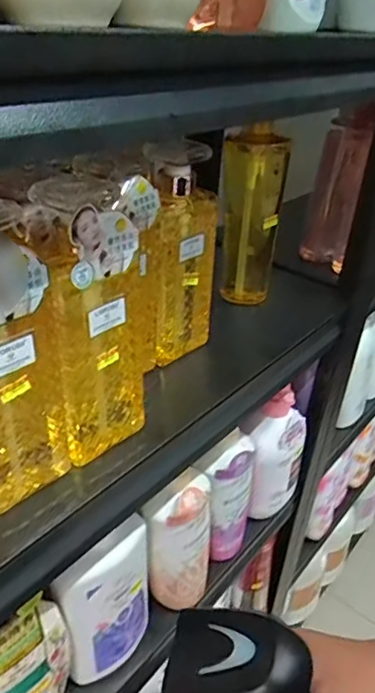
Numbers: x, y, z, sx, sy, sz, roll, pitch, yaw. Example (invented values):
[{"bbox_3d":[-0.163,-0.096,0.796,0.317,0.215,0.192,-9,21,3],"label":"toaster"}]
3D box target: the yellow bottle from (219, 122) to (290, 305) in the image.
[{"bbox_3d":[0.077,-0.157,0.654,0.068,0.209,0.054,12,33,10],"label":"yellow bottle"}]

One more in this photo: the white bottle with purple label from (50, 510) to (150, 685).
[{"bbox_3d":[-0.085,0.285,0.586,0.043,0.178,0.109,30,40,33],"label":"white bottle with purple label"}]

